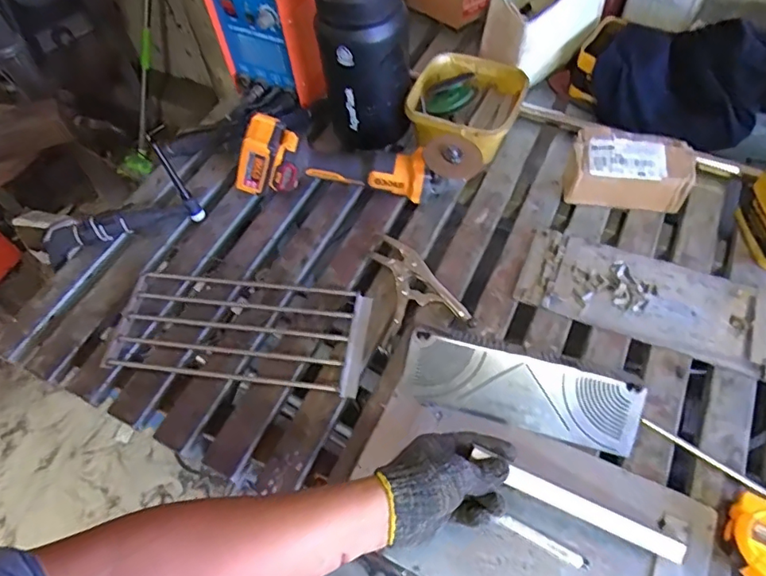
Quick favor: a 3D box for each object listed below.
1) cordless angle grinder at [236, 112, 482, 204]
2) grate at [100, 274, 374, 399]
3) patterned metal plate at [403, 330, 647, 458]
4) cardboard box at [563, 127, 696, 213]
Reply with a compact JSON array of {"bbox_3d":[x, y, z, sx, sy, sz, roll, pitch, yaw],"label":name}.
[{"bbox_3d":[-0.040,-0.195,0.819,0.373,0.122,0.078,4,58,7],"label":"cordless angle grinder"},{"bbox_3d":[-0.201,0.056,0.739,0.355,0.018,0.152,5,58,8],"label":"grate"},{"bbox_3d":[0.164,0.126,0.640,0.277,0.010,0.082,14,93,11],"label":"patterned metal plate"},{"bbox_3d":[0.371,-0.181,0.802,0.169,0.077,0.102,9,59,10],"label":"cardboard box"}]

